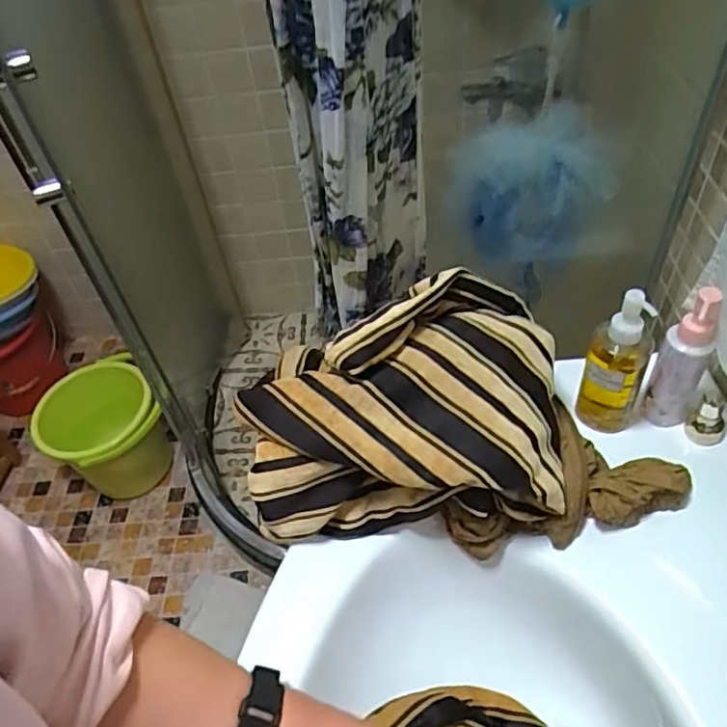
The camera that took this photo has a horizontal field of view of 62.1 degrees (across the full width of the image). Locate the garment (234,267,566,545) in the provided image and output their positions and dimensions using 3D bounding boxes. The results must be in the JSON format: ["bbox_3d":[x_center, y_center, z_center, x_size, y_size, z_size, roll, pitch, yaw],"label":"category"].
[{"bbox_3d":[0.035,0.032,0.552,0.274,0.151,0.198,-4,48,4],"label":"garment"}]

